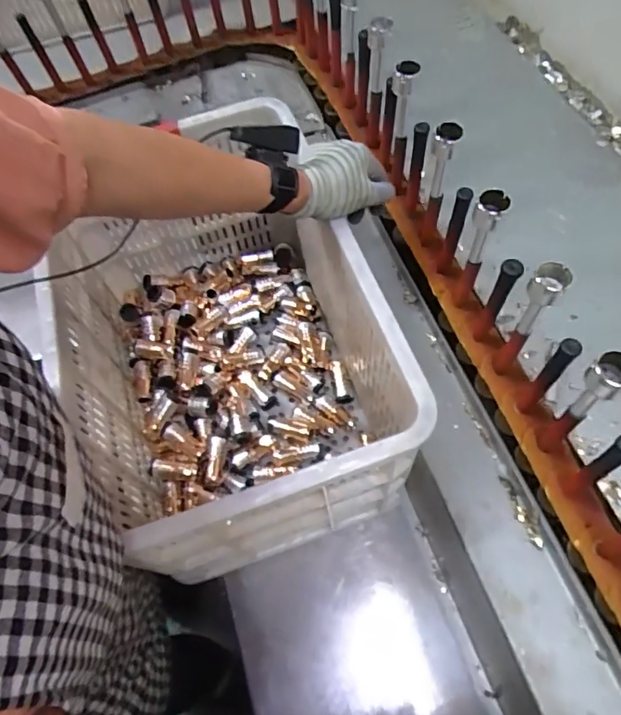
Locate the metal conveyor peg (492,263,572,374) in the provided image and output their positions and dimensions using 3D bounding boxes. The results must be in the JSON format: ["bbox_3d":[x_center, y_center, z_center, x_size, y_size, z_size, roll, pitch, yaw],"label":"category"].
[{"bbox_3d":[0.217,-0.029,0.532,0.029,0.197,0.038,32,70,17],"label":"metal conveyor peg"}]

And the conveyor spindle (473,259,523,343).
[{"bbox_3d":[0.206,-0.062,0.569,0.020,0.149,0.021,28,69,15],"label":"conveyor spindle"}]

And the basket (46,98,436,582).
[{"bbox_3d":[-0.103,-0.028,0.689,0.351,0.308,0.513,-19,65,-6],"label":"basket"}]

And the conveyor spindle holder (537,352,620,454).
[{"bbox_3d":[0.250,0.051,0.487,0.033,0.190,0.035,-32,67,-12],"label":"conveyor spindle holder"}]

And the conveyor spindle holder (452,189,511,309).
[{"bbox_3d":[0.182,-0.110,0.573,0.030,0.192,0.044,23,68,13],"label":"conveyor spindle holder"}]

